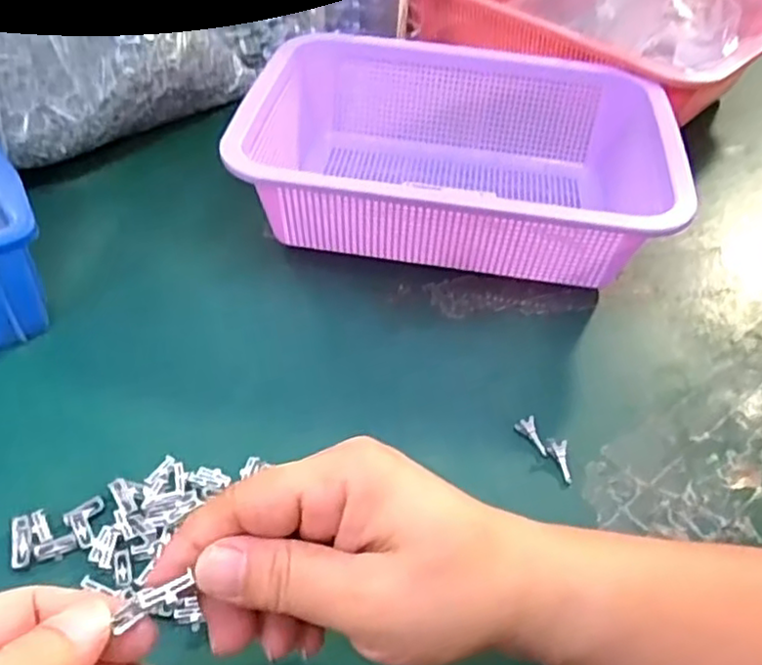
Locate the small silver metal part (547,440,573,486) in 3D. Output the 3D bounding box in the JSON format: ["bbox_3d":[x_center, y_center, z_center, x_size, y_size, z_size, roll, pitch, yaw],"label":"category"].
[{"bbox_3d":[0.088,0.063,0.329,0.008,0.005,0.020,-9,66,-14],"label":"small silver metal part"}]

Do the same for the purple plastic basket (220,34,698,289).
[{"bbox_3d":[0.049,-0.119,0.449,0.256,0.076,0.183,10,45,3],"label":"purple plastic basket"}]

